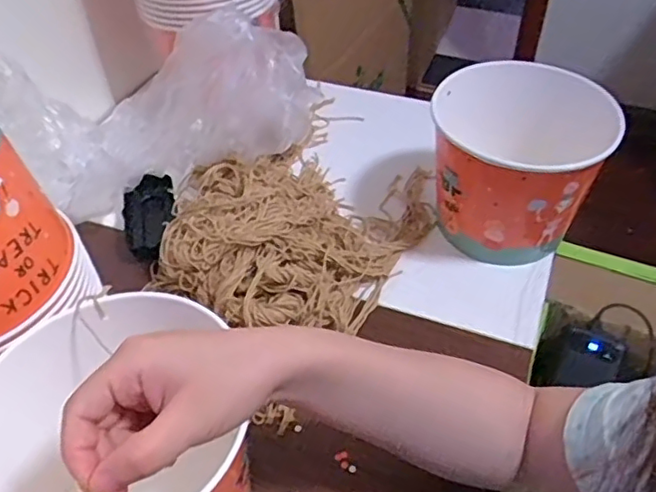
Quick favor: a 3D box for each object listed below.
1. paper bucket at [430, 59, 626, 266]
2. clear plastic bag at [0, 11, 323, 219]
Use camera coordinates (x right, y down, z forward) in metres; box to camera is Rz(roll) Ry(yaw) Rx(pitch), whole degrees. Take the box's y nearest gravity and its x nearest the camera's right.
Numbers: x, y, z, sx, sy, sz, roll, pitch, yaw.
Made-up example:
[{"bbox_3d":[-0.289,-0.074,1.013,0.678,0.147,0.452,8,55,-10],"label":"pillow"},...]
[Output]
[{"bbox_3d":[0.182,-0.077,0.585,0.157,0.135,0.164,1,45,5],"label":"paper bucket"},{"bbox_3d":[-0.170,-0.140,0.612,0.293,0.149,0.116,-21,49,-18],"label":"clear plastic bag"}]

